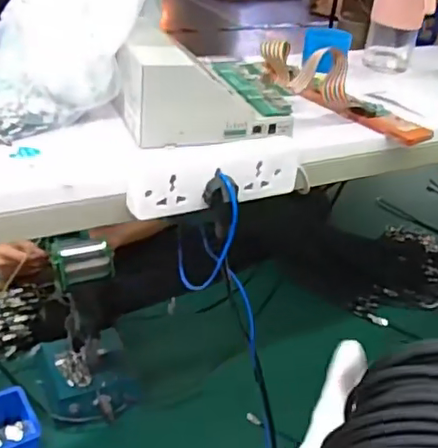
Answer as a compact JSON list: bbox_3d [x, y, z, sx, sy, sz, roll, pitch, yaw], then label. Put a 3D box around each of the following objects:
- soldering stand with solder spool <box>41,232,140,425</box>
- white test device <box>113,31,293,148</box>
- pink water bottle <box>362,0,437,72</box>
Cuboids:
[{"bbox_3d":[-0.201,0.142,0.888,0.144,0.242,0.222,-3,33,-15],"label":"soldering stand with solder spool"},{"bbox_3d":[-0.009,-0.154,0.621,0.193,0.078,0.153,-6,34,-20],"label":"white test device"},{"bbox_3d":[0.253,-0.298,0.822,0.071,0.168,0.069,10,32,5],"label":"pink water bottle"}]

